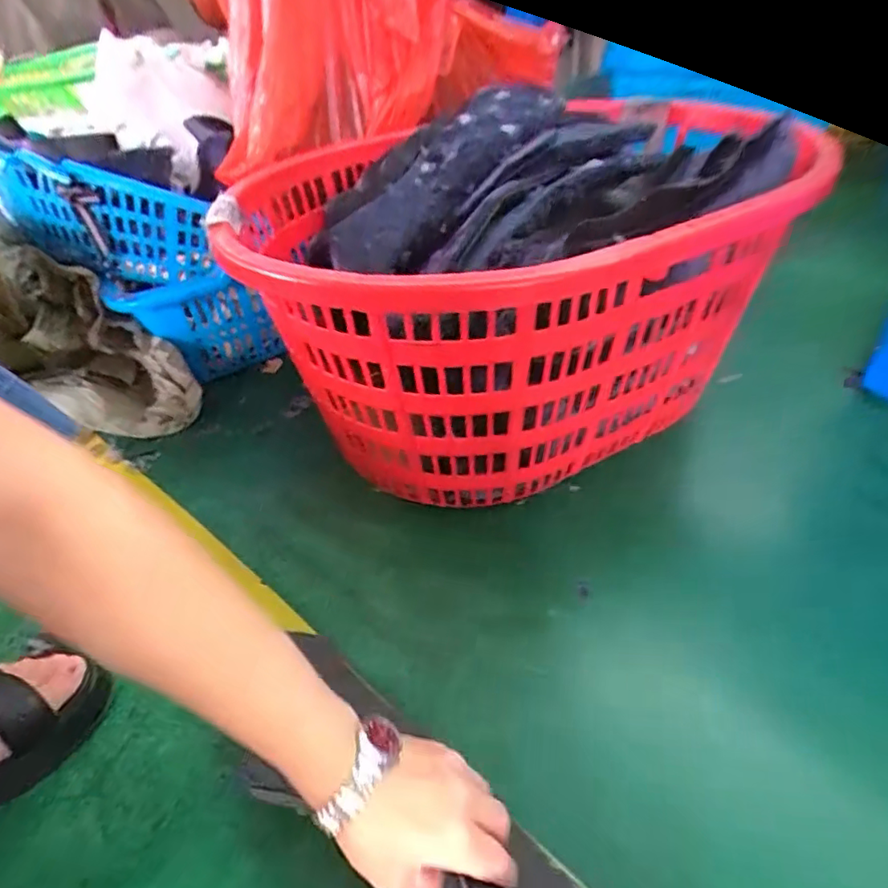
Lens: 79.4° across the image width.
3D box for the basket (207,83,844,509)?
[{"bbox_3d":[0.038,-0.156,0.622,0.487,0.306,0.474,-23,44,-17],"label":"basket"}]

